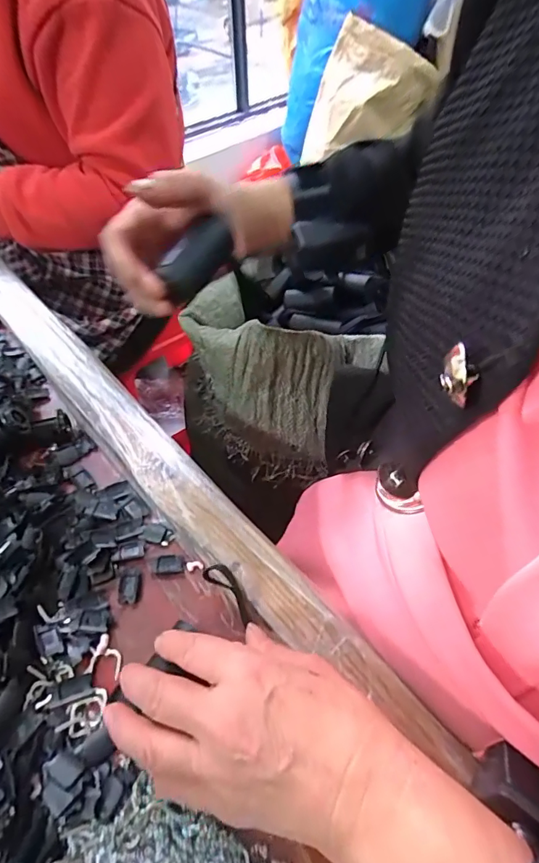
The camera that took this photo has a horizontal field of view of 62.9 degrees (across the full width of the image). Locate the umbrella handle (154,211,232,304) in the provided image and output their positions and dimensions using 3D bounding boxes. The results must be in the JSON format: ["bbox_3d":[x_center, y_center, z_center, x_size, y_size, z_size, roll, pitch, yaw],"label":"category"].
[{"bbox_3d":[-0.049,-0.115,0.294,0.020,0.022,0.060,27,73,22],"label":"umbrella handle"}]

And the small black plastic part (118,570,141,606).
[{"bbox_3d":[-0.096,0.106,0.300,0.014,0.004,0.023,-6,53,-5],"label":"small black plastic part"}]

